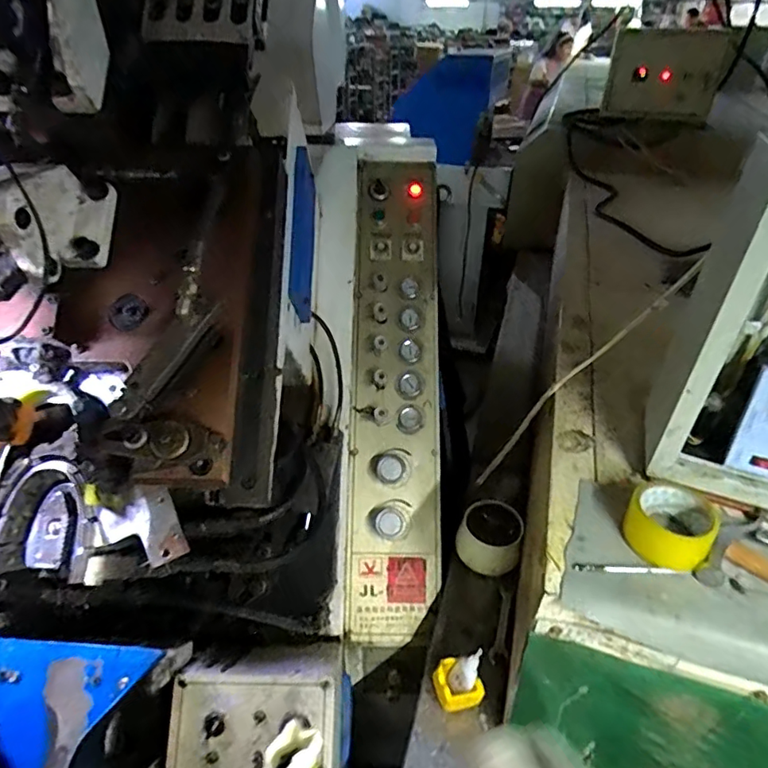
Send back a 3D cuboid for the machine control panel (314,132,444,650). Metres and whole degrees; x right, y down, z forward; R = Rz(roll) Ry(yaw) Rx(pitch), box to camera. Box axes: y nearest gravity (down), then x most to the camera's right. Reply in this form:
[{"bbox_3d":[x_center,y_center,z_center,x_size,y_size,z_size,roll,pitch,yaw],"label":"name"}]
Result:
[{"bbox_3d":[0.001,-0.069,1.099,0.260,0.124,1.117,-1,77,-3],"label":"machine control panel"}]

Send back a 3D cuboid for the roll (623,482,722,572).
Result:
[{"bbox_3d":[0.337,0.164,0.625,0.089,0.046,0.094,1,35,-1],"label":"roll"}]

